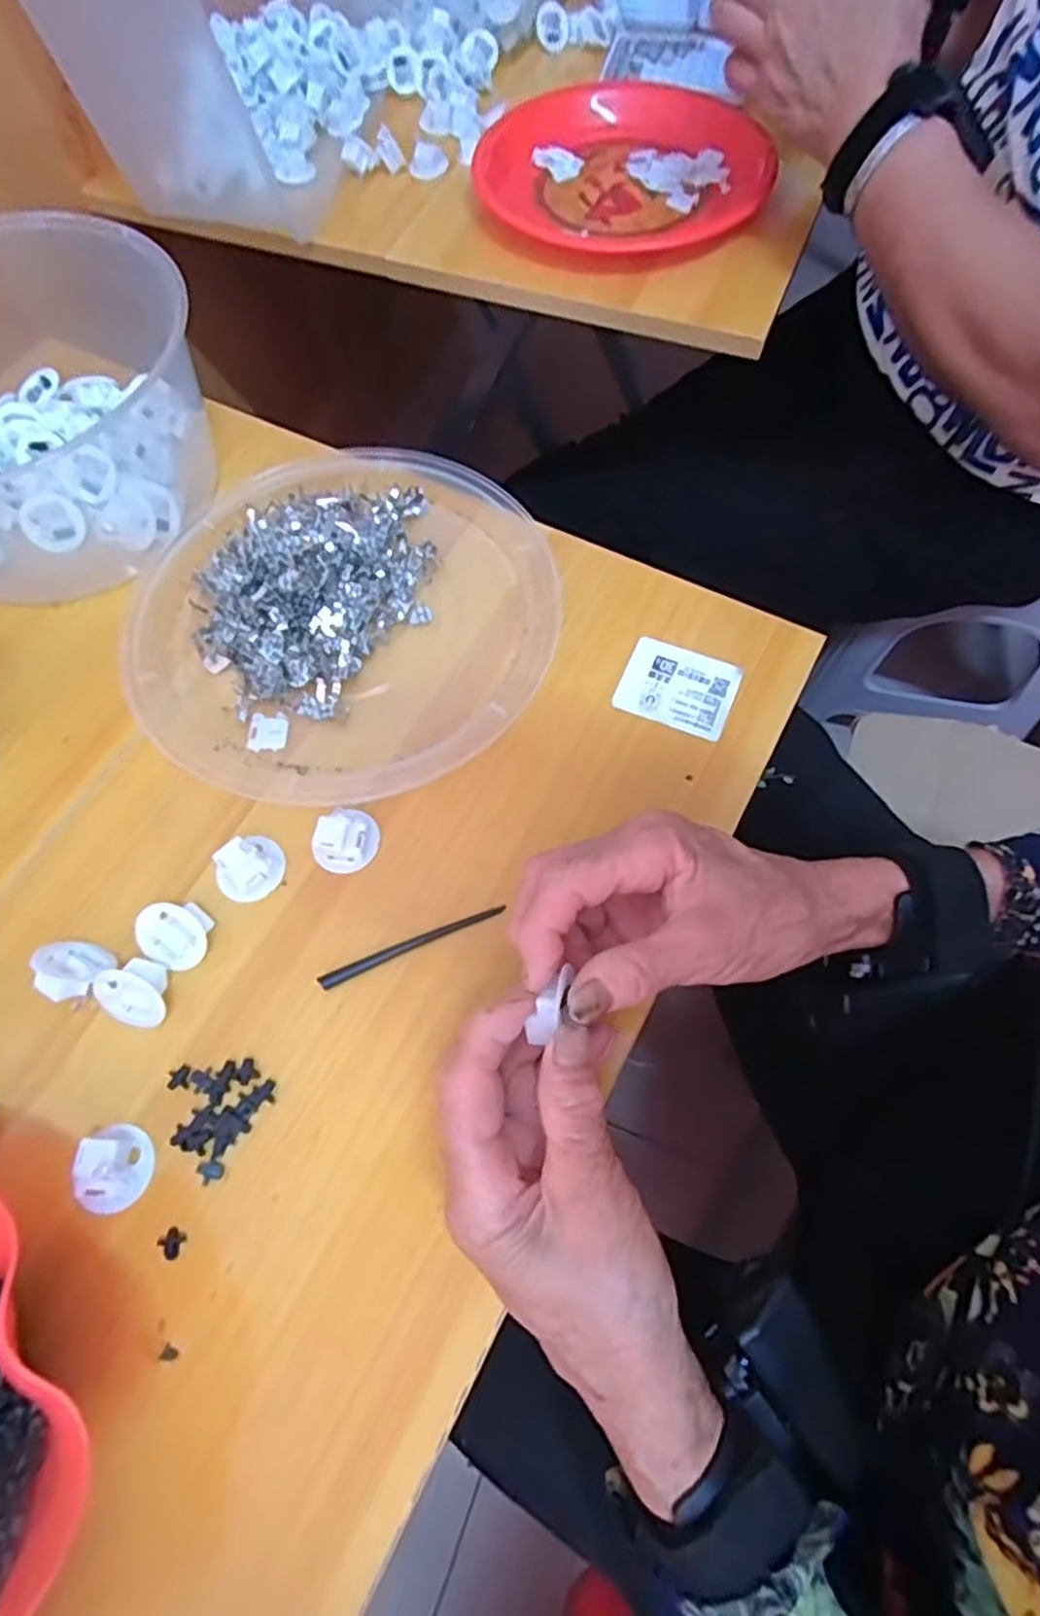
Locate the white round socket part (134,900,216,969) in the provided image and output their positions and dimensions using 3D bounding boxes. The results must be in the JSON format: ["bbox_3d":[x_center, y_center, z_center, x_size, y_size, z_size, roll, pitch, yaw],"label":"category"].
[{"bbox_3d":[-0.156,0.056,0.322,0.031,0.011,0.031,0,101,-2],"label":"white round socket part"}]

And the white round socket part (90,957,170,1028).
[{"bbox_3d":[-0.169,0.080,0.311,0.030,0.021,0.027,13,70,2],"label":"white round socket part"}]

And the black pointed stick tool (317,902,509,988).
[{"bbox_3d":[-0.049,0.063,0.327,0.088,0.004,0.007,-21,67,-8],"label":"black pointed stick tool"}]

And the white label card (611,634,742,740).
[{"bbox_3d":[0.084,-0.065,0.380,0.058,0.006,0.047,22,68,11],"label":"white label card"}]

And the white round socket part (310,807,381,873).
[{"bbox_3d":[-0.083,0.015,0.344,0.028,0.013,0.031,17,67,9],"label":"white round socket part"}]

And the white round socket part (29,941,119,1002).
[{"bbox_3d":[-0.199,0.072,0.316,0.028,0.023,0.025,11,67,6],"label":"white round socket part"}]

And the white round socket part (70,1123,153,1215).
[{"bbox_3d":[-0.163,0.145,0.286,0.025,0.013,0.031,-4,66,0],"label":"white round socket part"}]

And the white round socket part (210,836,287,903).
[{"bbox_3d":[-0.128,0.028,0.338,0.027,0.013,0.031,40,73,17],"label":"white round socket part"}]

